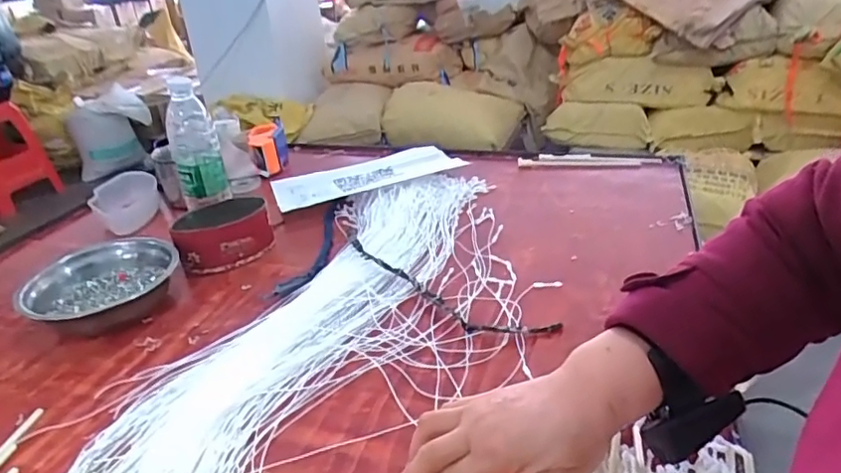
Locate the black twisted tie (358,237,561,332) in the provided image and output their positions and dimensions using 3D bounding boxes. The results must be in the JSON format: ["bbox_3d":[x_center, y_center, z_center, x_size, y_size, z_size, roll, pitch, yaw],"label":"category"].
[{"bbox_3d":[0.013,0.060,0.607,0.269,0.024,0.058,15,34,33],"label":"black twisted tie"}]

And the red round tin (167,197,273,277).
[{"bbox_3d":[-0.256,-0.005,0.733,0.116,0.060,0.089,-16,30,-20],"label":"red round tin"}]

